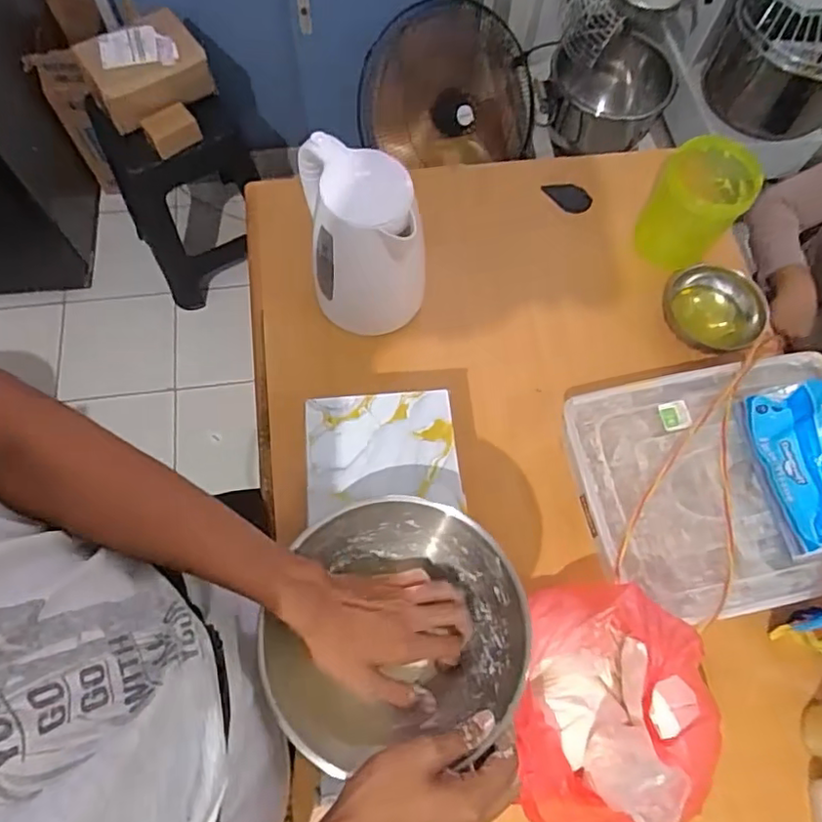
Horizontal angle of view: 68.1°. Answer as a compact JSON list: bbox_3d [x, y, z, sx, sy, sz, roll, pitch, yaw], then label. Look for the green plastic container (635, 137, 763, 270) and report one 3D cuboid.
[{"bbox_3d":[0.393,-0.282,0.842,0.117,0.113,0.131,25,69,7],"label":"green plastic container"}]

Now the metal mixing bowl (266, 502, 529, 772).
[{"bbox_3d":[-0.019,0.185,0.537,0.225,0.085,0.192,-12,69,-7],"label":"metal mixing bowl"}]

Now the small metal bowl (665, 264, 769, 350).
[{"bbox_3d":[0.414,-0.142,0.833,0.134,0.046,0.108,40,72,12],"label":"small metal bowl"}]

